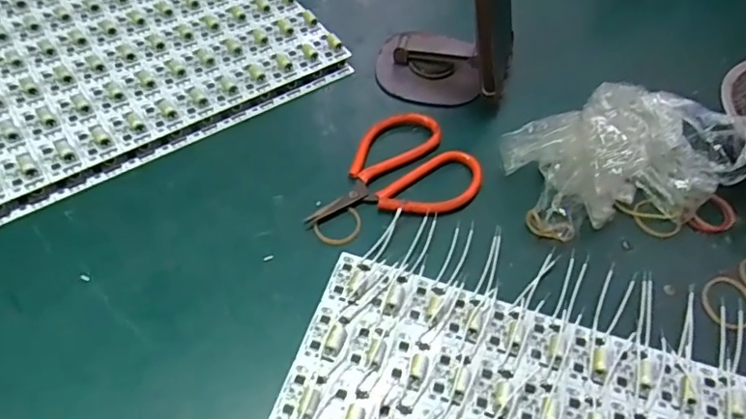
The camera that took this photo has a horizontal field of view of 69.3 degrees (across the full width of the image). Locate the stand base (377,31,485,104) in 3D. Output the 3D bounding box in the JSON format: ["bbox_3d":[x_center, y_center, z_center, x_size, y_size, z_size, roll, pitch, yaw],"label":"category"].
[{"bbox_3d":[0.041,-0.109,0.407,0.081,0.029,0.052,18,55,9],"label":"stand base"}]

